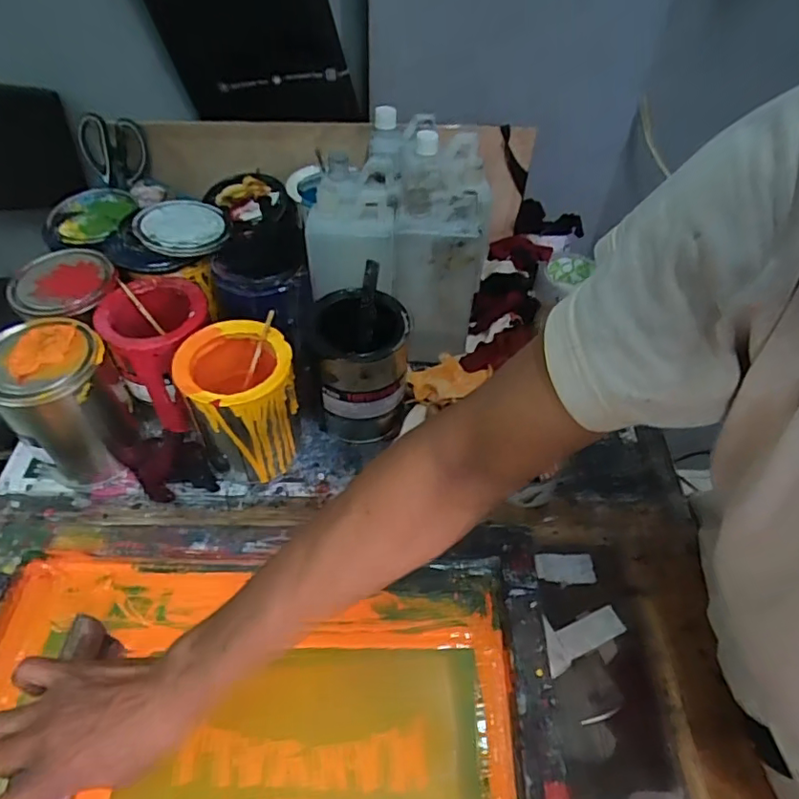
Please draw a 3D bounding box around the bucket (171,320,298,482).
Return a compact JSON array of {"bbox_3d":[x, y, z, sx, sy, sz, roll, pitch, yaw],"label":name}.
[{"bbox_3d":[-0.163,0.005,0.591,0.109,0.147,0.110,-8,51,-8],"label":"bucket"}]

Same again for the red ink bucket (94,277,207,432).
[{"bbox_3d":[-0.260,-0.052,0.626,0.106,0.135,0.114,-29,57,-23],"label":"red ink bucket"}]

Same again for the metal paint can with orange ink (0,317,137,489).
[{"bbox_3d":[-0.342,0.003,0.573,0.102,0.159,0.101,1,50,-1],"label":"metal paint can with orange ink"}]

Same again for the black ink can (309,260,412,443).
[{"bbox_3d":[-0.044,-0.040,0.630,0.100,0.149,0.117,-7,51,-8],"label":"black ink can"}]

